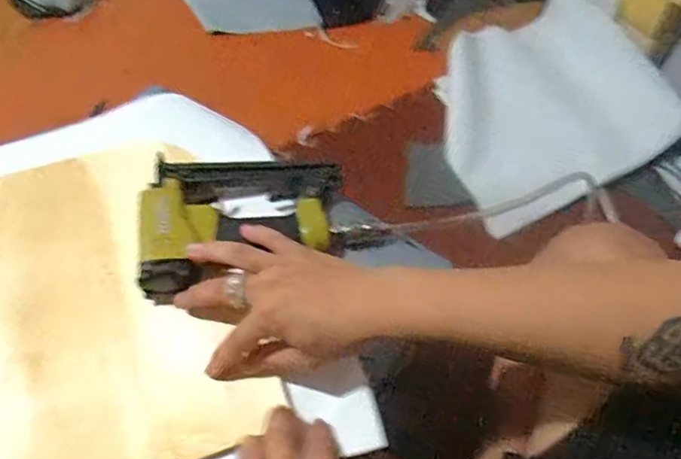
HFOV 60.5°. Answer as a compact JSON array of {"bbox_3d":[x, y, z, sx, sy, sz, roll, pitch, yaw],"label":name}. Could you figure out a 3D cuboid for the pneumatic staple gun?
[{"bbox_3d":[-0.086,-0.009,0.527,0.170,0.054,0.133,-1,64,-4],"label":"pneumatic staple gun"}]

